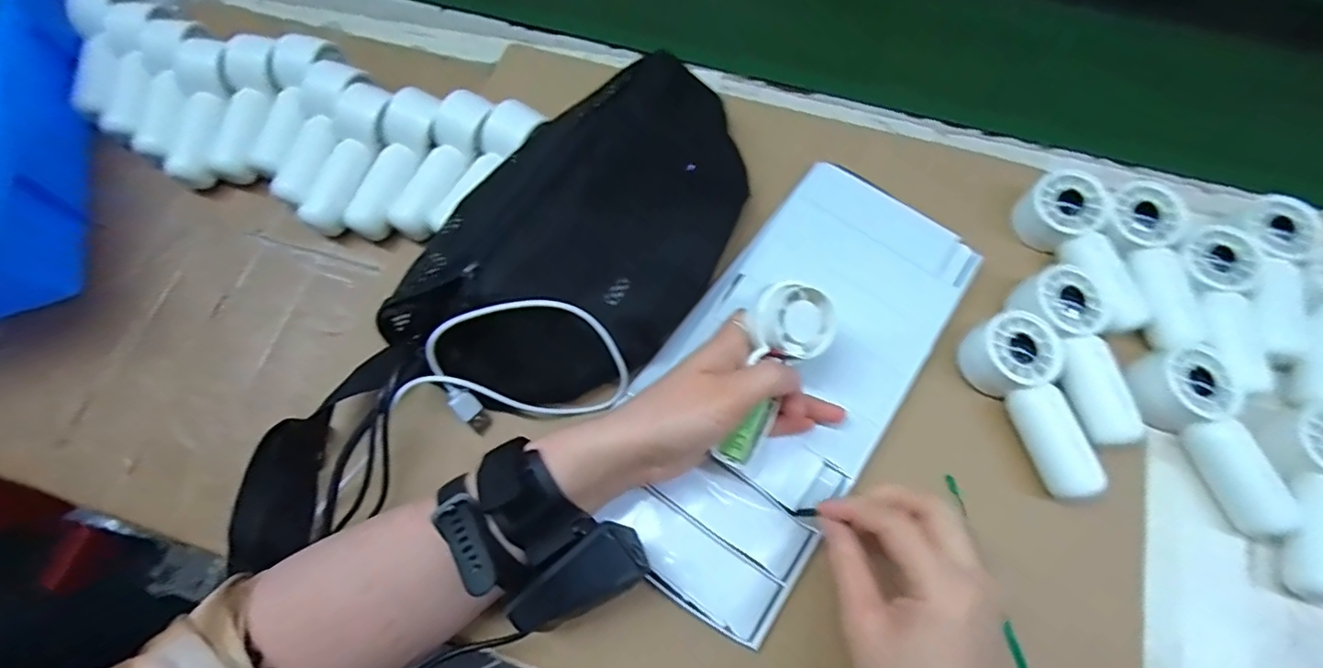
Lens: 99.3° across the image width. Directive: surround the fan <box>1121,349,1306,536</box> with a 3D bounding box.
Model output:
[{"bbox_3d":[0.331,0.061,0.336,0.056,0.028,0.108,-29,72,-8],"label":"fan"}]

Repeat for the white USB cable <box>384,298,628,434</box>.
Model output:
[{"bbox_3d":[-0.093,0.019,0.332,0.133,0.085,0.018,-13,36,-5],"label":"white USB cable"}]

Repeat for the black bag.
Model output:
[{"bbox_3d":[-0.038,-0.069,0.350,0.139,0.082,0.259,36,76,13],"label":"black bag"}]

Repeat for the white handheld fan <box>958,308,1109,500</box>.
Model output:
[{"bbox_3d":[0.231,0.042,0.347,0.053,0.042,0.108,-26,72,-7],"label":"white handheld fan"}]

